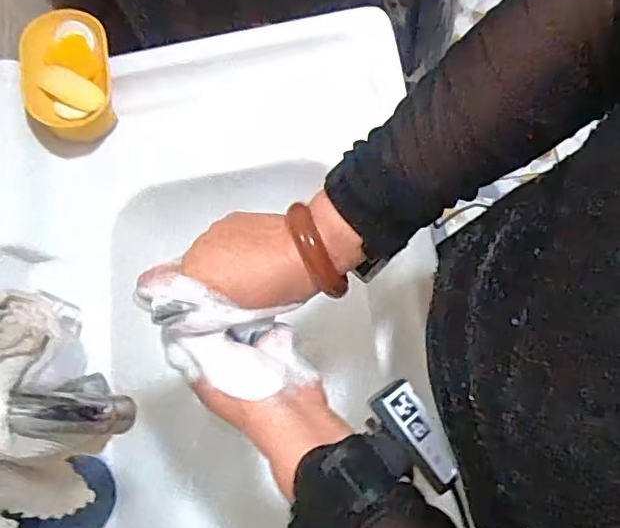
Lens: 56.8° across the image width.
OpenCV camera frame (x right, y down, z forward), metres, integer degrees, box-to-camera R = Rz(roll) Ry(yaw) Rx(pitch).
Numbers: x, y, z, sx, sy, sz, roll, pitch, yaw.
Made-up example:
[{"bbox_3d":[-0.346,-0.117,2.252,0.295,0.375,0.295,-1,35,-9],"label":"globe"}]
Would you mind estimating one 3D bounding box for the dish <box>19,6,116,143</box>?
[{"bbox_3d":[-0.271,-0.211,0.638,0.090,0.043,0.145,-9,73,4],"label":"dish"}]

